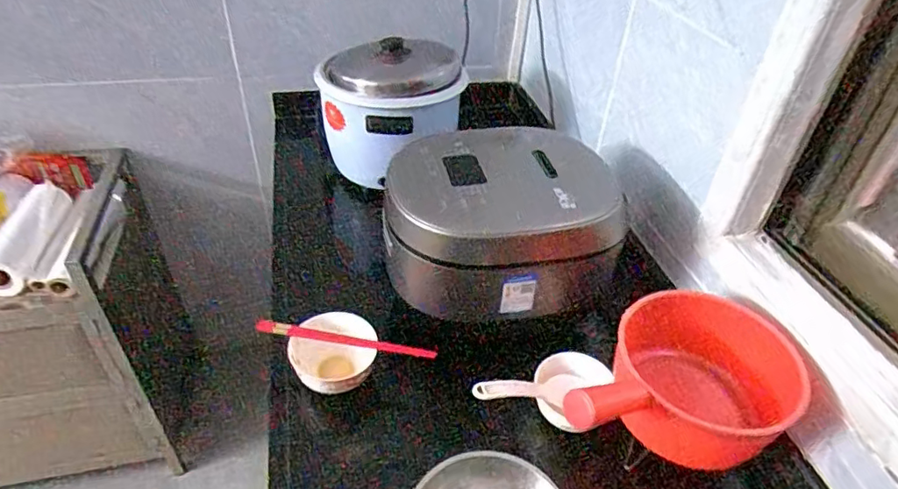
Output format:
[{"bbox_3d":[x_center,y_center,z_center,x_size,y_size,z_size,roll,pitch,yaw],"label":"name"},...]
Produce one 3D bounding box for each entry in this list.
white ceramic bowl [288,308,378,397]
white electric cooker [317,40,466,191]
[{"bbox_3d":[-0.153,0.144,0.736,0.111,0.050,0.103,2,40,-2],"label":"white ceramic bowl"},{"bbox_3d":[-0.112,-0.247,1.077,0.252,0.221,0.220,-1,40,-6],"label":"white electric cooker"}]

